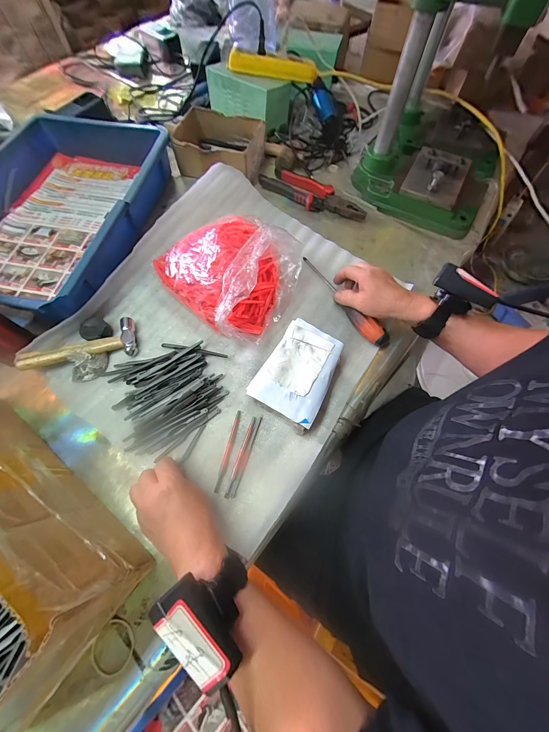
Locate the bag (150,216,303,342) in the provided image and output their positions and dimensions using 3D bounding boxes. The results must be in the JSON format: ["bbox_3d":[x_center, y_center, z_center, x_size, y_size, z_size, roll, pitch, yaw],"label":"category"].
[{"bbox_3d":[-0.073,-0.154,0.415,0.214,0.113,0.160,40,72,15],"label":"bag"}]

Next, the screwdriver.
[{"bbox_3d":[0.113,-0.113,0.447,0.029,0.036,0.201,-27,63,-11],"label":"screwdriver"}]

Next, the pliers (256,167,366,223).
[{"bbox_3d":[0.076,-0.344,0.547,0.223,0.023,0.055,32,70,13],"label":"pliers"}]

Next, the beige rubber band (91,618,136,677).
[{"bbox_3d":[-0.166,0.290,0.282,0.041,0.005,0.045,0,66,0],"label":"beige rubber band"}]

